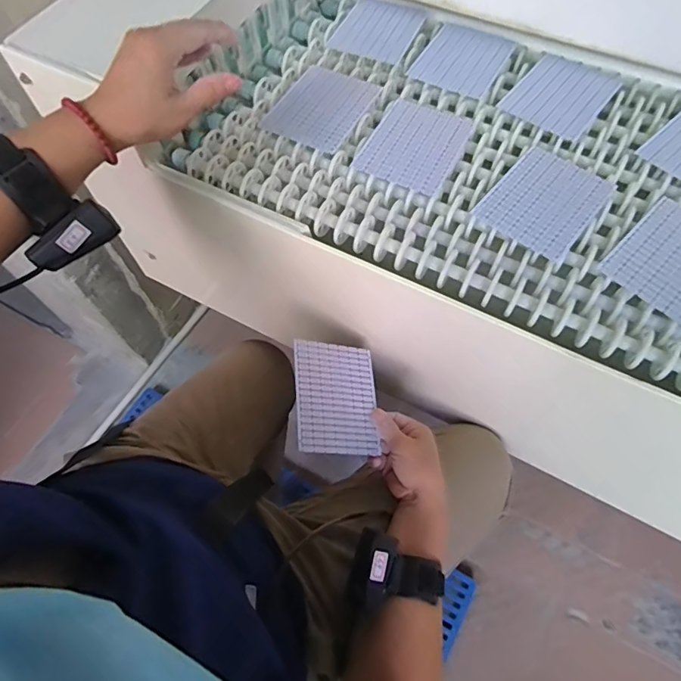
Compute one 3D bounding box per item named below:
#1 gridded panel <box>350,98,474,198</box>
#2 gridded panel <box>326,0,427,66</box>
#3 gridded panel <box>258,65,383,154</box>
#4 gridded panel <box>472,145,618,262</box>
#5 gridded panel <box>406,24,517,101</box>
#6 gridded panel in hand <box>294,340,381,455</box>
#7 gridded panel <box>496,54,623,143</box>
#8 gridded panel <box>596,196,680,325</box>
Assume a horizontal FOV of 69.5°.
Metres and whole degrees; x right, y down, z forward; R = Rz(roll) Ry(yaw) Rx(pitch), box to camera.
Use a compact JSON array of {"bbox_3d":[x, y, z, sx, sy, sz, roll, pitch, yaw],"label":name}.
[{"bbox_3d":[0.087,-0.226,0.561,0.100,0.009,0.132,25,67,13],"label":"gridded panel"},{"bbox_3d":[0.051,-0.422,0.666,0.102,0.007,0.126,20,66,11],"label":"gridded panel"},{"bbox_3d":[-0.022,-0.284,0.596,0.102,0.007,0.130,27,68,14],"label":"gridded panel"},{"bbox_3d":[0.218,-0.148,0.519,0.100,0.007,0.131,39,69,19],"label":"gridded panel"},{"bbox_3d":[0.157,-0.362,0.632,0.101,0.005,0.122,26,67,14],"label":"gridded panel"},{"bbox_3d":[-0.004,0.064,0.565,0.099,0.005,0.132,9,59,-25],"label":"gridded panel in hand"},{"bbox_3d":[0.269,-0.300,0.596,0.100,0.007,0.131,36,70,17],"label":"gridded panel"},{"bbox_3d":[0.330,-0.079,0.478,0.128,0.004,0.102,-41,68,-18],"label":"gridded panel"}]

